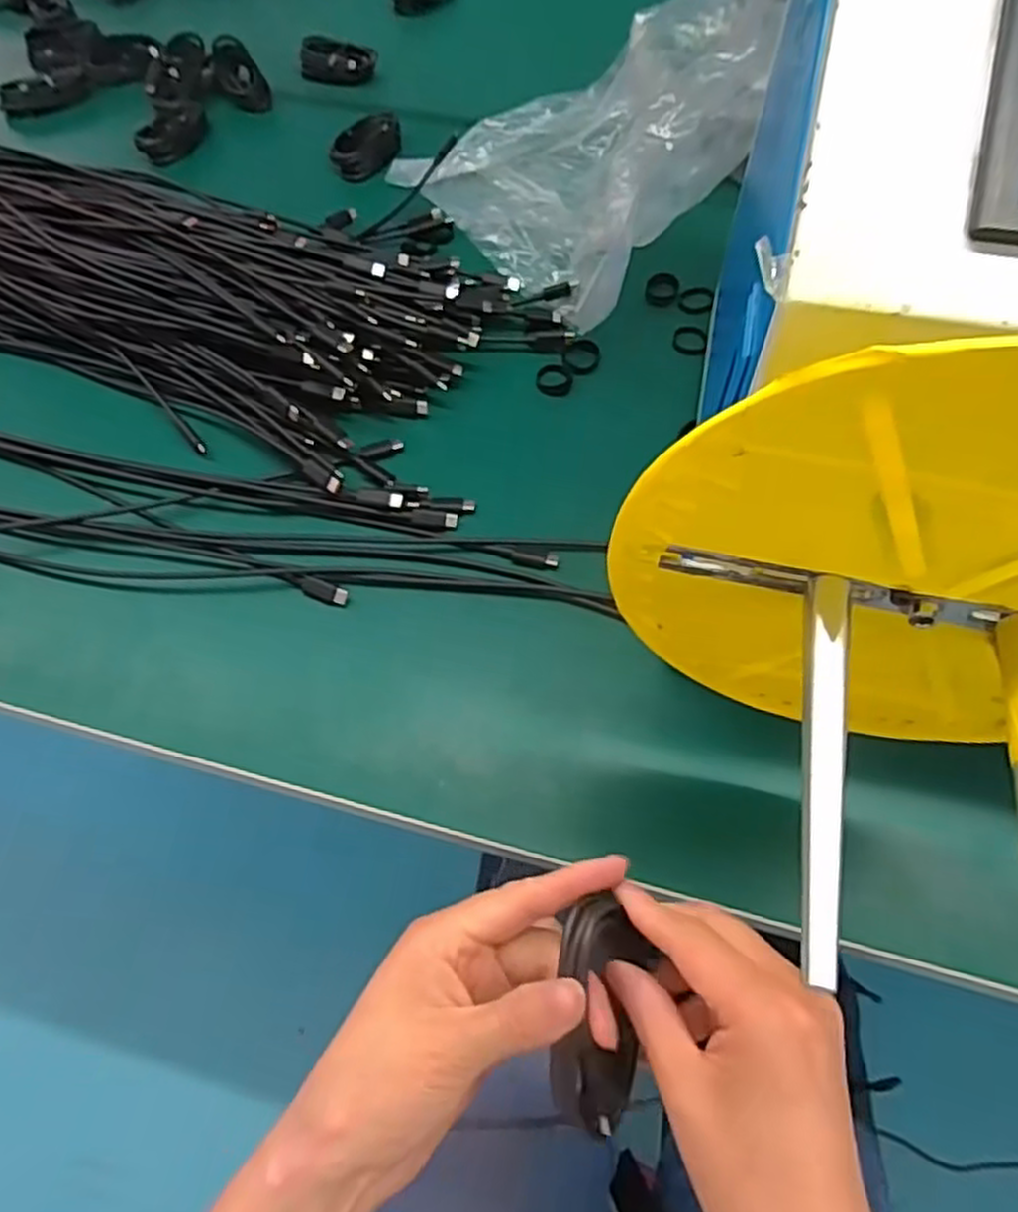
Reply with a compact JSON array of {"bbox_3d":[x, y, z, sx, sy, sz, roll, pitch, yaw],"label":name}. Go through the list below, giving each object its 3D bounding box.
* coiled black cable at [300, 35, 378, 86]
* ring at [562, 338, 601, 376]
[{"bbox_3d":[-0.164,-0.524,0.725,0.066,0.033,0.037,5,60,4],"label":"coiled black cable"},{"bbox_3d":[0.051,-0.174,0.528,0.028,0.007,0.028,0,60,1],"label":"ring"}]

